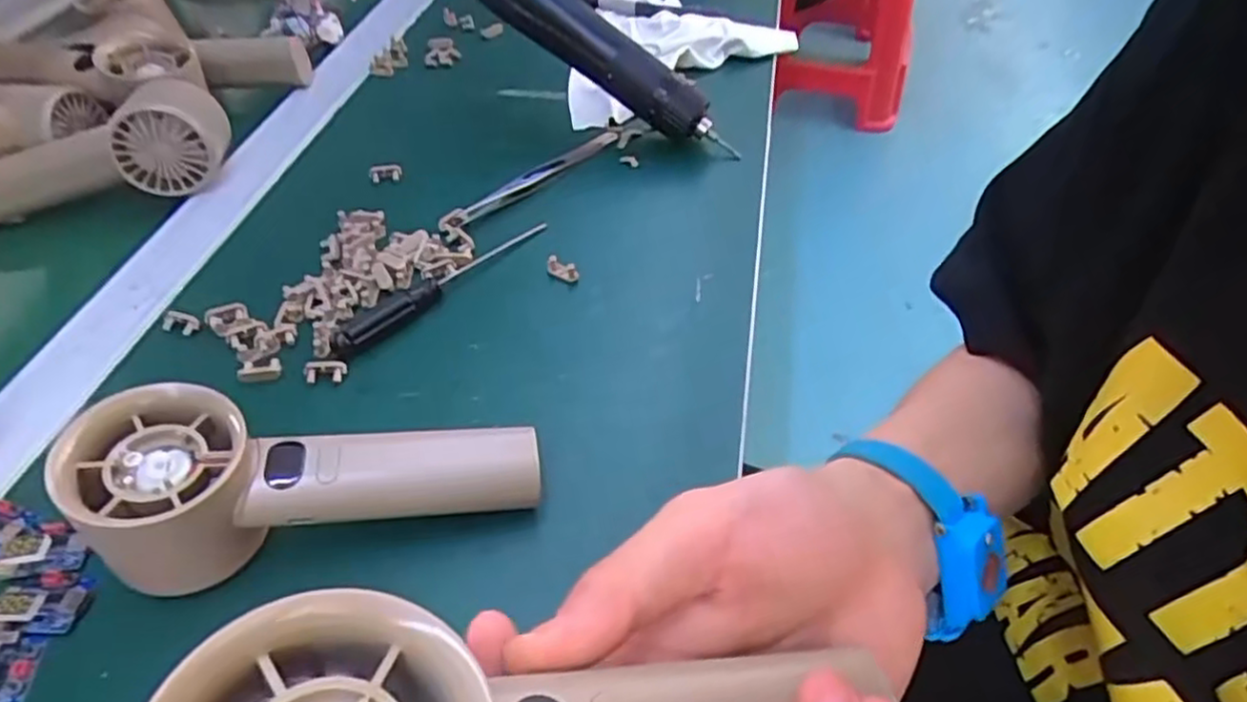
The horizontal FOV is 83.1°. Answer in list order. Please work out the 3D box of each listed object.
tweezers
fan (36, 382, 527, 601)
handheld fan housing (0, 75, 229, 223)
[{"bbox_3d":[-0.049,-0.113,0.443,0.012,0.011,0.131,31,55,26],"label":"tweezers"},{"bbox_3d":[-0.112,0.045,0.264,0.154,0.059,0.057,-10,48,-8],"label":"fan"},{"bbox_3d":[-0.325,-0.126,0.426,0.157,0.057,0.068,-5,49,-5],"label":"handheld fan housing"}]

